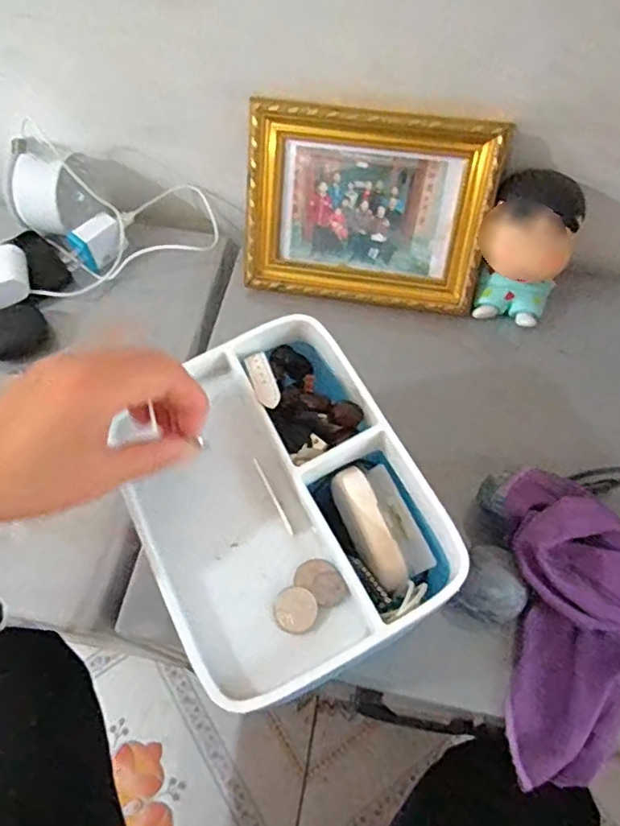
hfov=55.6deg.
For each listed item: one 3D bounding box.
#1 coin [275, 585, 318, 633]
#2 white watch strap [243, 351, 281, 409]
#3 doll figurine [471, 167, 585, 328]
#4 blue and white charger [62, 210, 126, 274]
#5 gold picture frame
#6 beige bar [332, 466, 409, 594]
[{"bbox_3d":[-0.007,0.107,0.320,0.022,0.004,0.023,0,63,1],"label":"coin"},{"bbox_3d":[-0.031,-0.023,0.372,0.016,0.006,0.050,-16,48,-7],"label":"white watch strap"},{"bbox_3d":[0.181,-0.138,0.496,0.073,0.099,0.084,26,66,13],"label":"doll figurine"},{"bbox_3d":[-0.206,-0.158,0.559,0.058,0.036,0.030,-41,69,-18],"label":"blue and white charger"},{"bbox_3d":[0.049,-0.172,0.502,0.202,0.151,0.018,9,31,5],"label":"gold picture frame"},{"bbox_3d":[0.035,0.069,0.351,0.020,0.022,0.074,-21,64,-10],"label":"beige bar"}]

